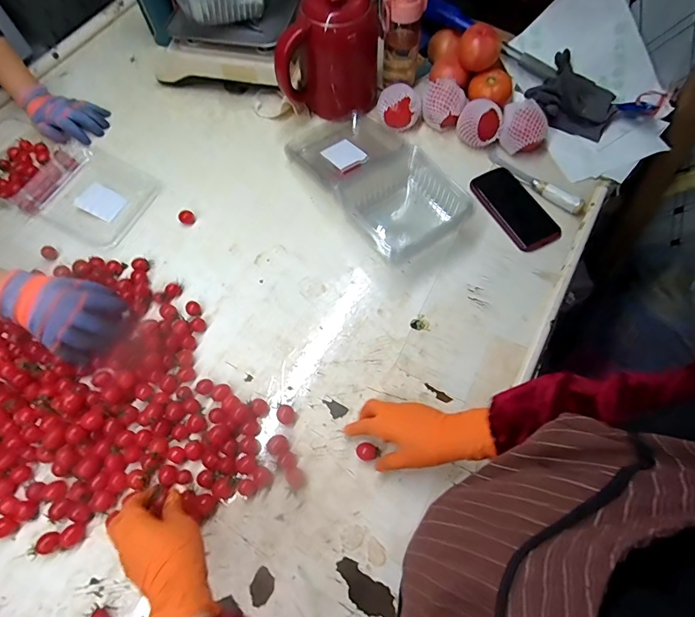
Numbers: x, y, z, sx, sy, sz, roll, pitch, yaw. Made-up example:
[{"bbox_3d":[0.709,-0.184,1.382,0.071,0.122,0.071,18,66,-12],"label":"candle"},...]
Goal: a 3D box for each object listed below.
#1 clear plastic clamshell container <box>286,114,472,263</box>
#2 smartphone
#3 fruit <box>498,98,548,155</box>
[{"bbox_3d":[0.040,-0.243,0.732,0.184,0.071,0.370,-32,68,-14],"label":"clear plastic clamshell container"},{"bbox_3d":[0.298,-0.179,0.719,0.087,0.010,0.175,-25,67,-11],"label":"smartphone"},{"bbox_3d":[0.330,-0.342,0.761,0.085,0.070,0.081,18,66,9],"label":"fruit"}]

